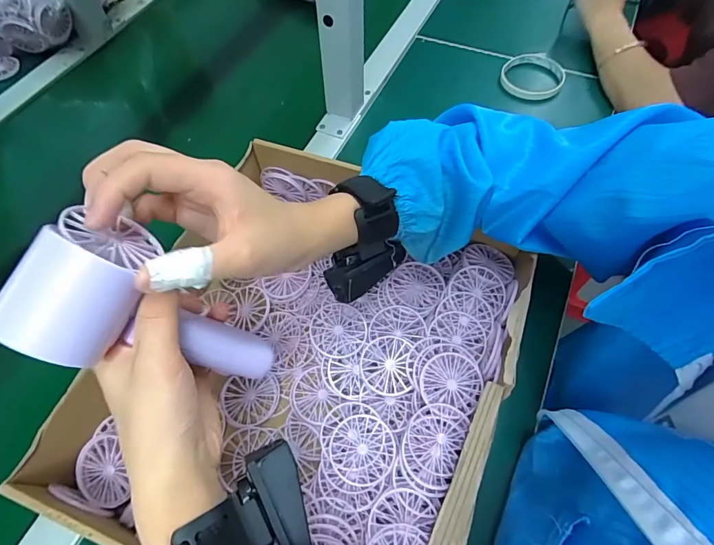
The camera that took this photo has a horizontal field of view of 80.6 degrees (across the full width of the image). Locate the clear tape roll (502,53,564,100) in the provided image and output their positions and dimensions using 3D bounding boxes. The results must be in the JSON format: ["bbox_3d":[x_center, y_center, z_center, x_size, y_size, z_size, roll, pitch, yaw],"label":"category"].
[{"bbox_3d":[0.244,-0.274,0.585,0.082,0.012,0.089,-1,61,1],"label":"clear tape roll"}]

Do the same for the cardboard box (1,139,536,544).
[{"bbox_3d":[-0.036,0.065,0.356,0.295,0.075,0.340,19,63,12],"label":"cardboard box"}]

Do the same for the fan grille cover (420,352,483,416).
[{"bbox_3d":[0.077,0.091,0.344,0.049,0.012,0.047,6,59,3],"label":"fan grille cover"}]

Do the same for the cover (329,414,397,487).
[{"bbox_3d":[0.004,0.138,0.330,0.049,0.005,0.050,19,65,12],"label":"cover"}]

